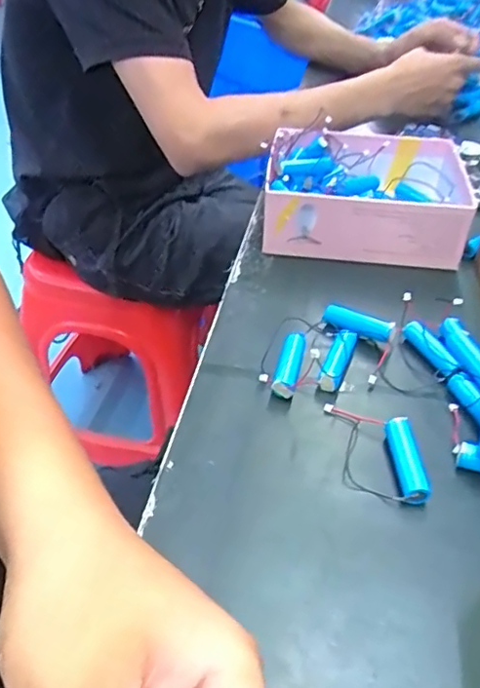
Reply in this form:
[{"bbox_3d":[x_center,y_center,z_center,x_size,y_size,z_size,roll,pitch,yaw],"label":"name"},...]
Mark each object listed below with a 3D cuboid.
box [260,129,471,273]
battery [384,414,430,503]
[{"bbox_3d":[0.112,-0.132,0.524,0.165,0.055,0.141,6,40,7],"label":"box"},{"bbox_3d":[0.092,0.065,0.328,0.015,0.015,0.050,-2,40,-3],"label":"battery"}]

